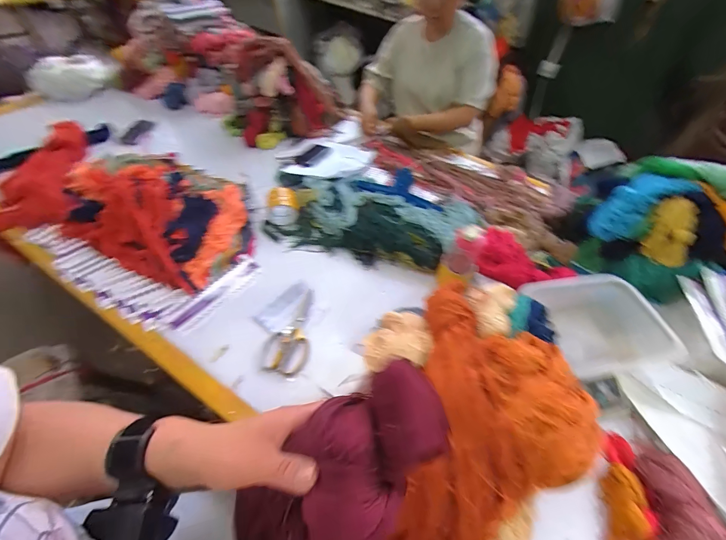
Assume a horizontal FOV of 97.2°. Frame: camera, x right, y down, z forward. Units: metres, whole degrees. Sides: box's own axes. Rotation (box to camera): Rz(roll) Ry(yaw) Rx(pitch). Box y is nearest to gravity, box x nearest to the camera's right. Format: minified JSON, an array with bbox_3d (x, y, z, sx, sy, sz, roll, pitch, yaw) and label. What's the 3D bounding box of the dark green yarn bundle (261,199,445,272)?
[{"bbox_3d":[-0.029,-0.117,0.905,0.505,0.065,0.186,14,52,6],"label":"dark green yarn bundle"}]

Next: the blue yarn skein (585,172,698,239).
[{"bbox_3d":[0.697,-0.167,0.818,0.229,0.038,0.119,-41,58,17],"label":"blue yarn skein"}]

